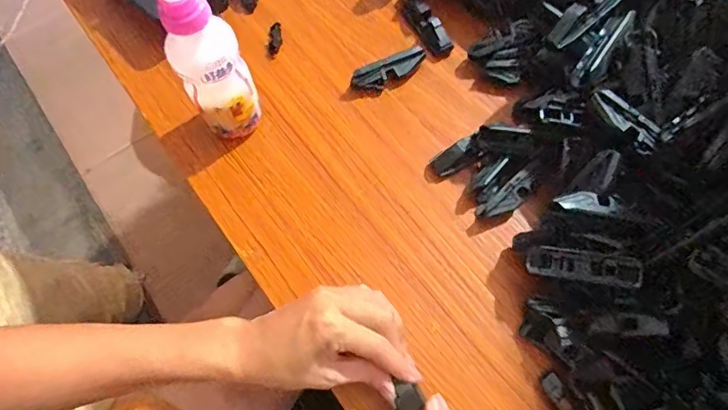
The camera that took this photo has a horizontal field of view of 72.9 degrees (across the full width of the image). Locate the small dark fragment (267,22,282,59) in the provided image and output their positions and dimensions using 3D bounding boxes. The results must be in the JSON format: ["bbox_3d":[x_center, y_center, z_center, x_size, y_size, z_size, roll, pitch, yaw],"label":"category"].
[{"bbox_3d":[-0.087,-0.161,0.477,0.013,0.004,0.038,1,67,4],"label":"small dark fragment"}]

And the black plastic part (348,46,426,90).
[{"bbox_3d":[0.023,-0.120,0.448,0.070,0.024,0.017,-23,67,-7],"label":"black plastic part"}]

